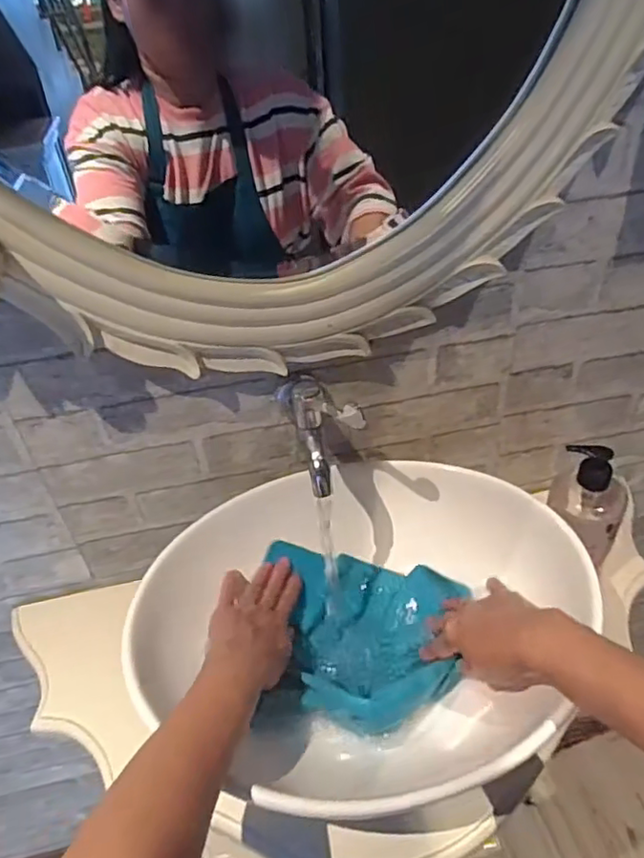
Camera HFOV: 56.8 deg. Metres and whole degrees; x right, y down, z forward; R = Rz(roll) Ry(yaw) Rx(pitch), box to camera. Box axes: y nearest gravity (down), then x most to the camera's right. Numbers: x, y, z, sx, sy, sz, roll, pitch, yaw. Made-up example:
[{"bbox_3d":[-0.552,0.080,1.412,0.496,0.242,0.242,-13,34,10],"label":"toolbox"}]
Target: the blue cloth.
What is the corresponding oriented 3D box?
[{"bbox_3d":[0.041,0.200,0.576,0.176,0.051,0.171,-1,40,6],"label":"blue cloth"}]

